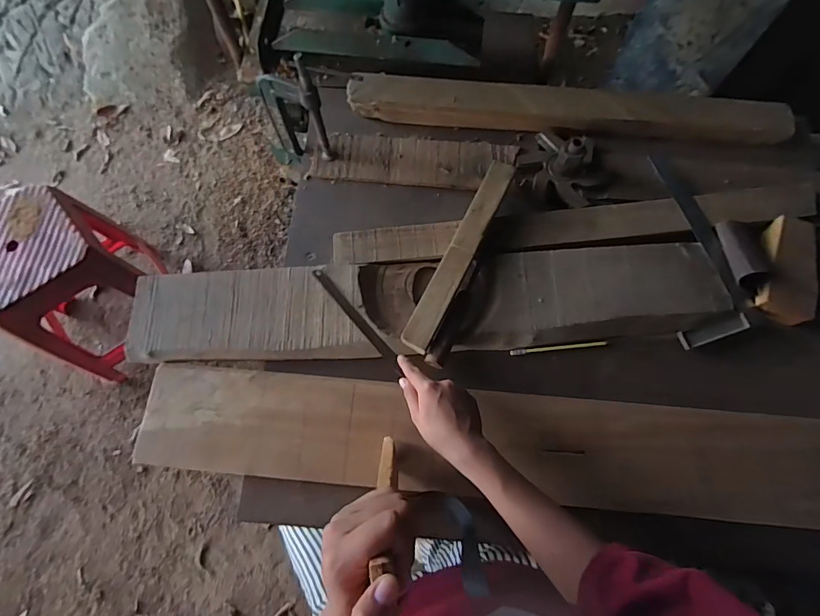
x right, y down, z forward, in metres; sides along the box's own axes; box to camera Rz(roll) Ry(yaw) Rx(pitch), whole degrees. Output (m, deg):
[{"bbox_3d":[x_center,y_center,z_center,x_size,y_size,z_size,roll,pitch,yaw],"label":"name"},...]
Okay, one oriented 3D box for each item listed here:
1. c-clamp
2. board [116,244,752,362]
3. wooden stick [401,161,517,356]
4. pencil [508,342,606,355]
[{"bbox_3d":[-0.180,-0.287,0.631,0.115,0.230,0.021,20,73,5],"label":"c-clamp"},{"bbox_3d":[0.022,-0.006,0.594,0.821,0.026,0.137,-4,75,0],"label":"board"},{"bbox_3d":[0.073,-0.082,0.596,0.039,0.009,0.308,25,77,7],"label":"wooden stick"},{"bbox_3d":[0.210,0.057,0.596,0.138,0.010,0.008,-6,75,-1],"label":"pencil"}]

